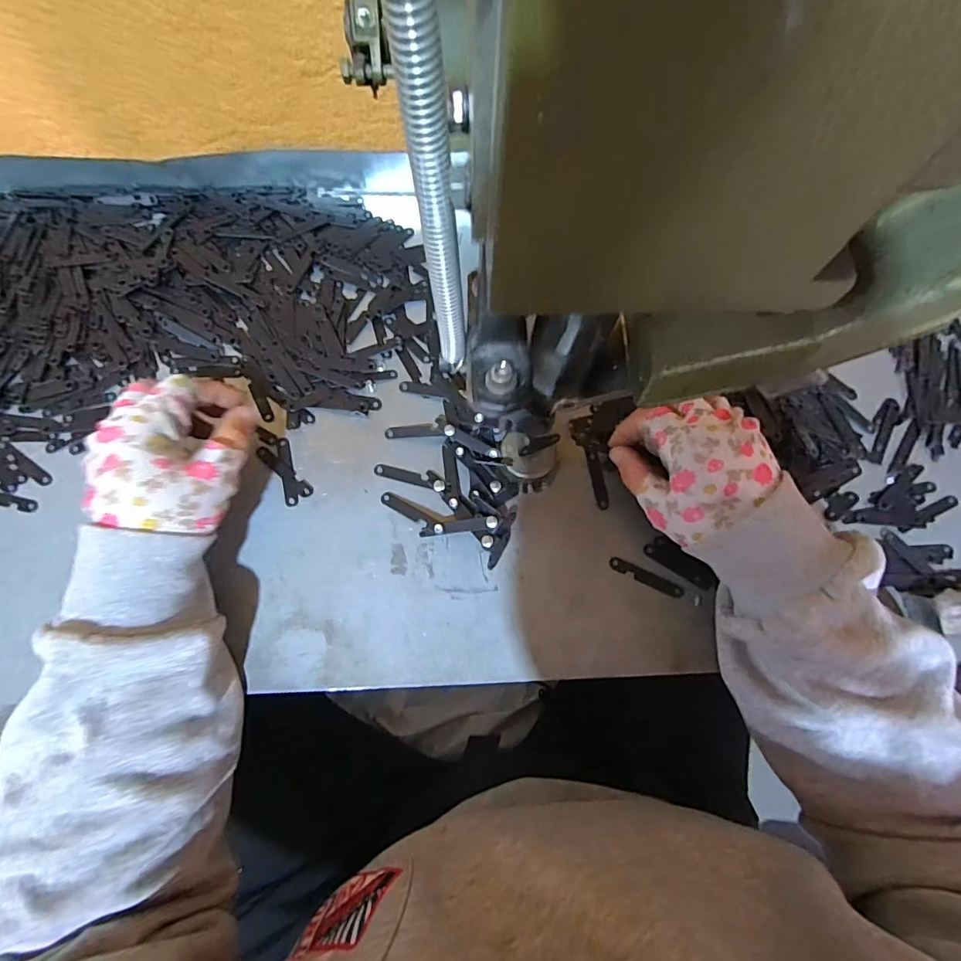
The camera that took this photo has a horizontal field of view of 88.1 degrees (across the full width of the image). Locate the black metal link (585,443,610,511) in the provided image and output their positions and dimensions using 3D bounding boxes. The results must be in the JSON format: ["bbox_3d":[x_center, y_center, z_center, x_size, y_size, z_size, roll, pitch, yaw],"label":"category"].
[{"bbox_3d":[0.085,-0.003,0.363,0.009,0.004,0.049,-7,73,-3],"label":"black metal link"}]

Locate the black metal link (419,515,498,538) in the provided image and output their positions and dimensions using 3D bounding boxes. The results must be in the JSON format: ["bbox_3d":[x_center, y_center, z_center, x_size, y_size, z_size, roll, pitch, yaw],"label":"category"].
[{"bbox_3d":[-0.014,0.031,0.339,0.053,0.006,0.009,-8,76,9],"label":"black metal link"}]

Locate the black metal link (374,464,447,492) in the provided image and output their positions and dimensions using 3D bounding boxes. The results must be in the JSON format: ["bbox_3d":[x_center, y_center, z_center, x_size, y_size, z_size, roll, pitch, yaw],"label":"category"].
[{"bbox_3d":[-0.050,-0.004,0.358,0.053,0.004,0.013,16,76,3],"label":"black metal link"}]

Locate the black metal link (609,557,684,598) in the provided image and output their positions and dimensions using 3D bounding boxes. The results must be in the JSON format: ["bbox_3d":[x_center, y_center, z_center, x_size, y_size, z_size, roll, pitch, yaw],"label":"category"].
[{"bbox_3d":[0.114,0.067,0.342,0.052,0.004,0.009,25,76,5],"label":"black metal link"}]

